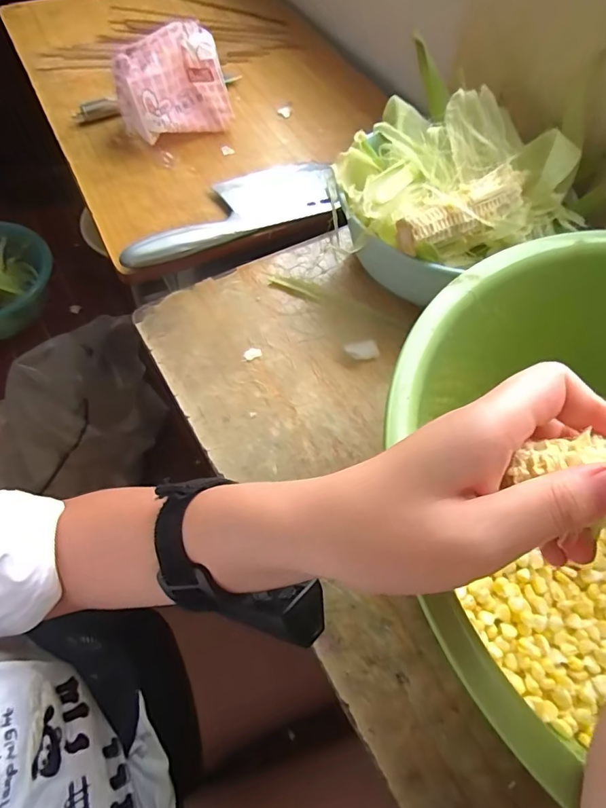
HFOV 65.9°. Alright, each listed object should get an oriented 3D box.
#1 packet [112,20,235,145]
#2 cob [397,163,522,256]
[{"bbox_3d":[-0.122,-0.295,0.446,0.103,0.094,0.040,-19,63,-13],"label":"packet"},{"bbox_3d":[0.119,-0.139,0.343,0.100,0.033,0.029,-27,65,-17],"label":"cob"}]

